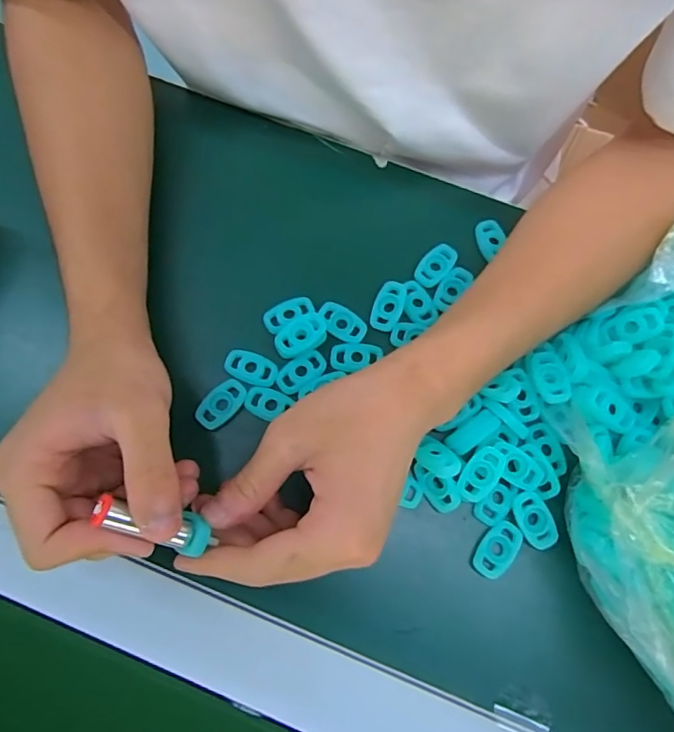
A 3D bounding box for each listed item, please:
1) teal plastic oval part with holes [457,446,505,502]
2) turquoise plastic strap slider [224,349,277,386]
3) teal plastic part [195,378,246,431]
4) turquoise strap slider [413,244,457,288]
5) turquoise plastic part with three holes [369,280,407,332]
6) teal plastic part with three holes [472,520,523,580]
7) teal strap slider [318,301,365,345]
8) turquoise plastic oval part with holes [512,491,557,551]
[{"bbox_3d":[0.081,0.062,0.290,0.019,0.013,0.033,31,74,8],"label":"teal plastic oval part with holes"},{"bbox_3d":[-0.052,0.001,0.308,0.032,0.004,0.019,20,73,4],"label":"turquoise plastic strap slider"},{"bbox_3d":[-0.069,0.023,0.301,0.019,0.004,0.032,36,74,9],"label":"teal plastic part"},{"bbox_3d":[0.064,-0.066,0.331,0.018,0.004,0.032,36,74,9],"label":"turquoise strap slider"},{"bbox_3d":[0.032,-0.039,0.321,0.017,0.005,0.032,19,73,4],"label":"turquoise plastic part with three holes"},{"bbox_3d":[0.089,0.102,0.282,0.018,0.006,0.031,31,74,8],"label":"teal plastic part with three holes"},{"bbox_3d":[0.003,-0.027,0.317,0.031,0.004,0.018,35,74,9],"label":"teal strap slider"},{"bbox_3d":[0.110,0.087,0.286,0.019,0.007,0.032,-22,74,-9],"label":"turquoise plastic oval part with holes"}]

